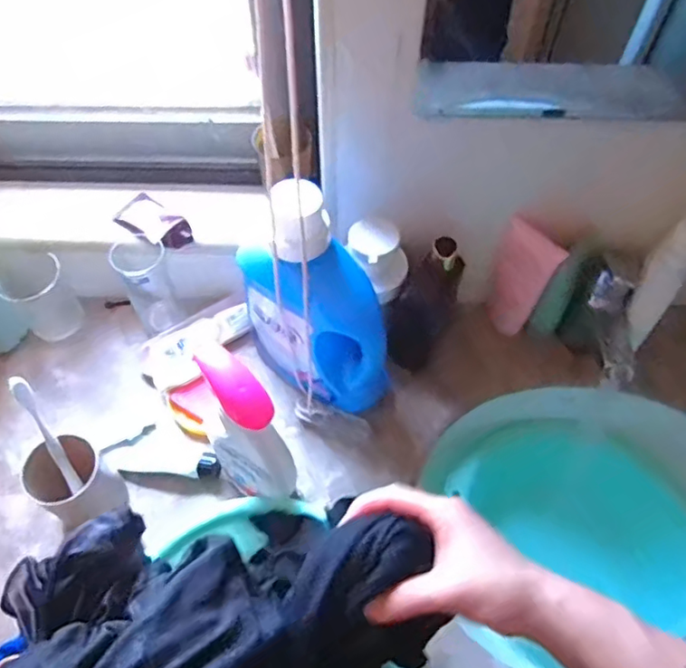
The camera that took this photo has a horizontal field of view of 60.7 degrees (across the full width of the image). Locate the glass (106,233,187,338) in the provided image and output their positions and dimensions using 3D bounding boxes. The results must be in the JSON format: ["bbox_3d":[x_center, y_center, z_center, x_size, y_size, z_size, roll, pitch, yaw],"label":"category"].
[{"bbox_3d":[-0.238,-0.060,0.728,0.061,0.121,0.068,-23,60,-13],"label":"glass"}]

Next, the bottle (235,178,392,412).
[{"bbox_3d":[-0.025,-0.026,0.613,0.098,0.275,0.152,-38,64,-20],"label":"bottle"}]

